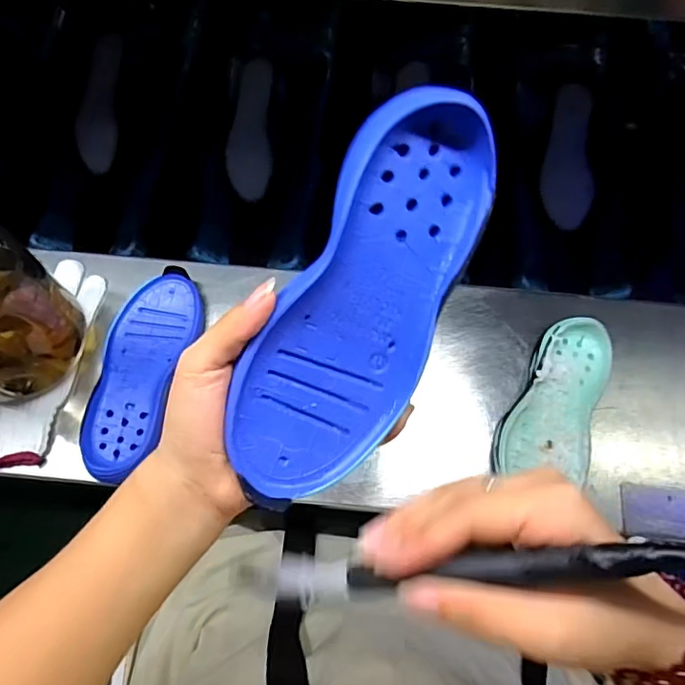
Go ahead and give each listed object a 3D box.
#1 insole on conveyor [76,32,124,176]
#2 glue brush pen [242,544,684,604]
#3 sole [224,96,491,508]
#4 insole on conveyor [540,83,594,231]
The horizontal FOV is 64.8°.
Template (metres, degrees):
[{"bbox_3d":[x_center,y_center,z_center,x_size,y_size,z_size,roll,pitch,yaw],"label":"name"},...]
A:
[{"bbox_3d":[-0.306,-0.300,0.679,0.058,0.006,0.173,1,86,13],"label":"insole on conveyor"},{"bbox_3d":[0.048,0.088,0.206,0.185,0.017,0.015,-10,62,17],"label":"glue brush pen"},{"bbox_3d":[0.011,-0.017,0.258,0.077,0.017,0.198,26,94,-16],"label":"sole"},{"bbox_3d":[0.271,-0.226,0.653,0.055,0.013,0.174,-1,83,22],"label":"insole on conveyor"}]

